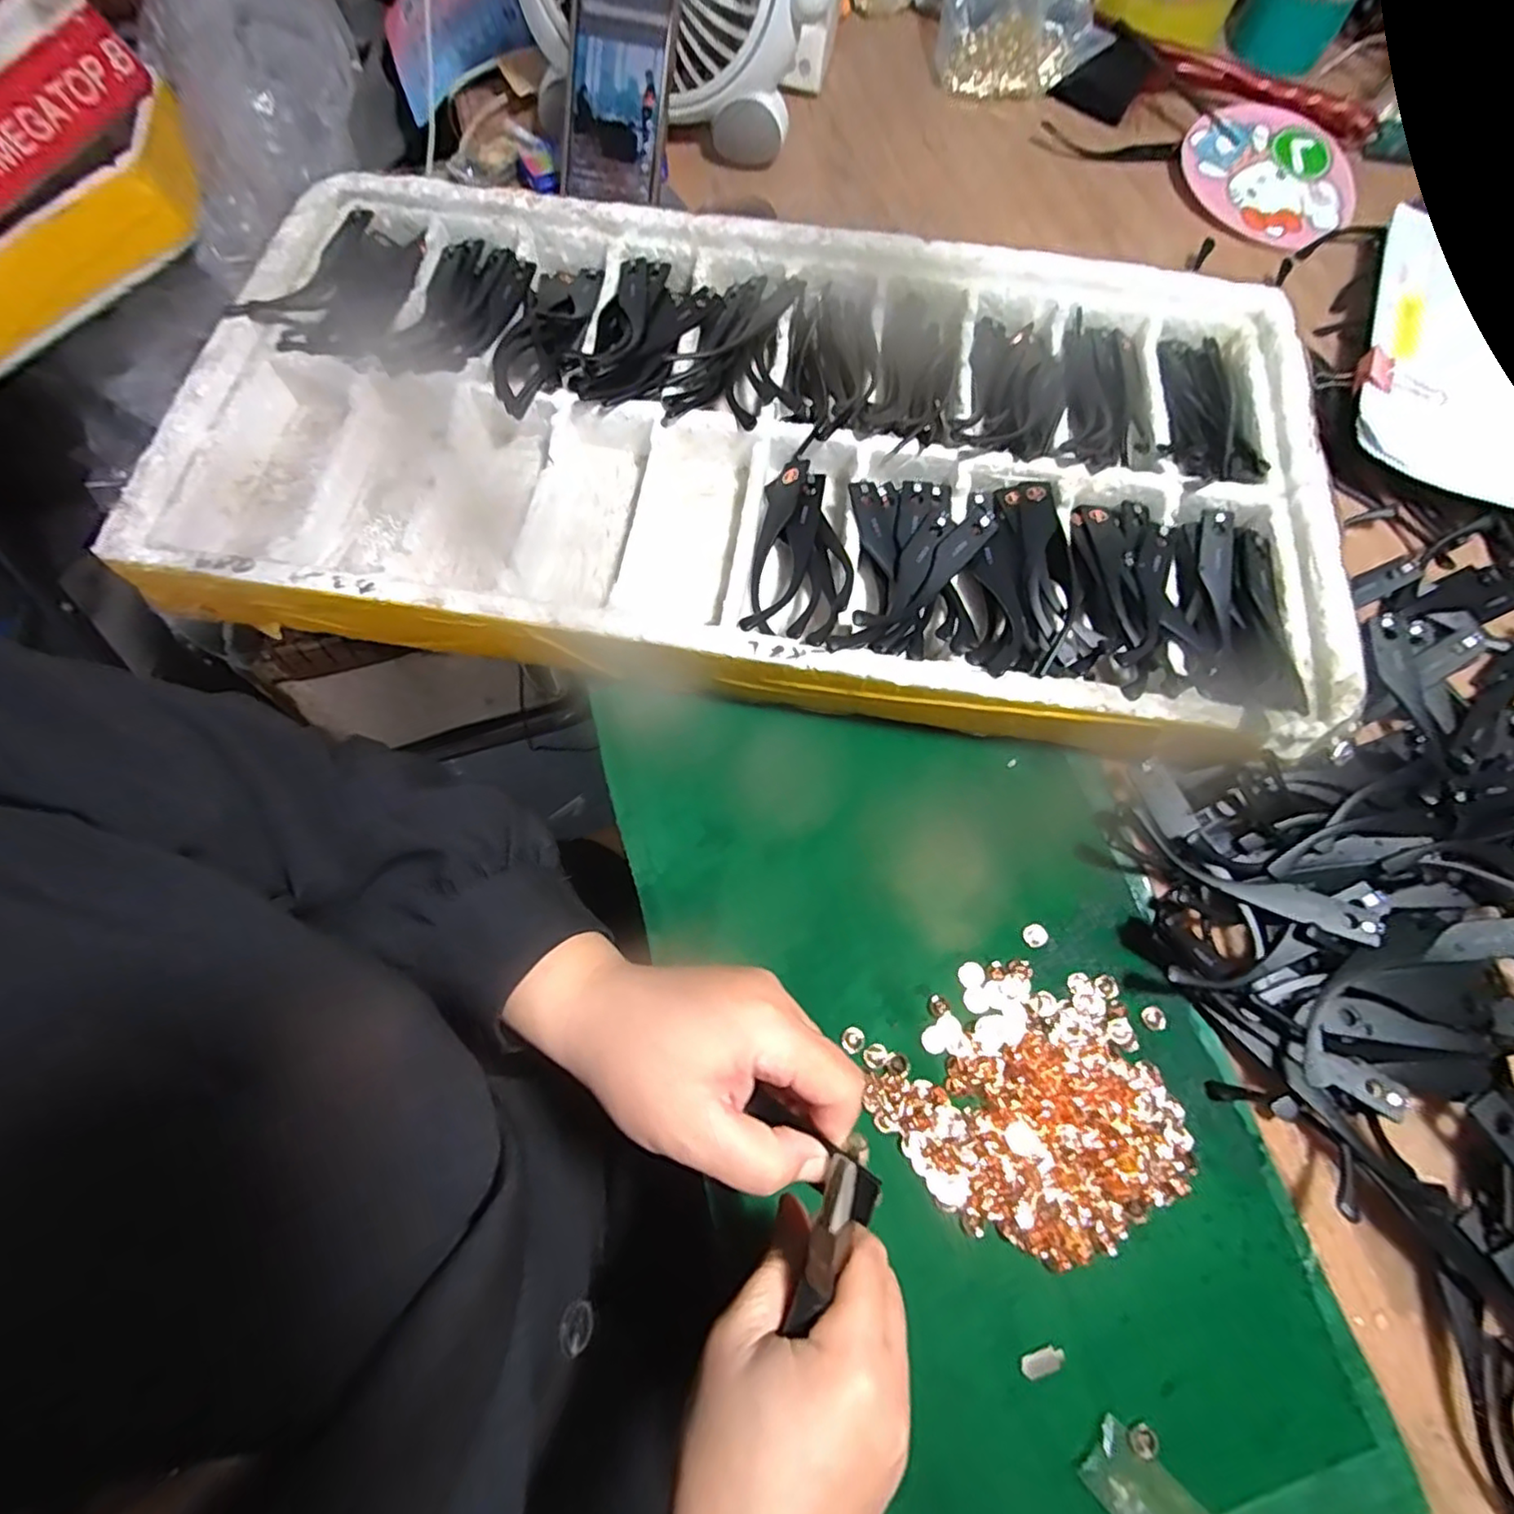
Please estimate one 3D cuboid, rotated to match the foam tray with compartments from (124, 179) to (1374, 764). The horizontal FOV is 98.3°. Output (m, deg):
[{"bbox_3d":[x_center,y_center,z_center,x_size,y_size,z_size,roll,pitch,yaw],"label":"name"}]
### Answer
[{"bbox_3d":[0.003,-0.212,0.441,0.689,0.076,0.365,8,70,1],"label":"foam tray with compartments"}]

